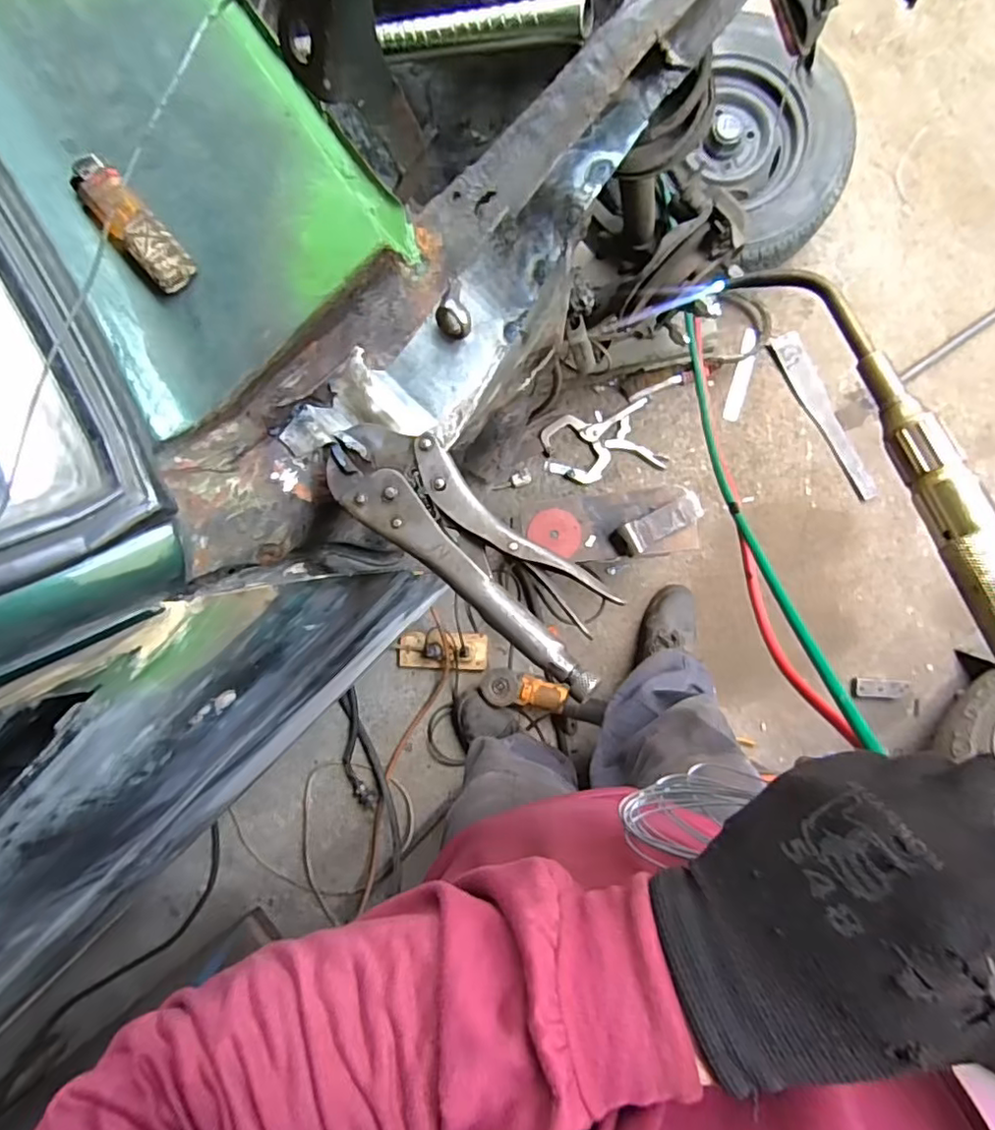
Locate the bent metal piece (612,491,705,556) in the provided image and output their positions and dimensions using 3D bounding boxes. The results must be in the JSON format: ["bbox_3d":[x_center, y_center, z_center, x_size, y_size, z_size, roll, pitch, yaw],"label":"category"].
[{"bbox_3d":[0.293,-0.076,1.095,0.173,0.047,0.069,-27,88,2],"label":"bent metal piece"}]

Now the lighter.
[{"bbox_3d":[-0.195,-0.182,0.320,0.023,0.019,0.077,-41,88,1],"label":"lighter"}]

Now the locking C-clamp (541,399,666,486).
[{"bbox_3d":[0.235,-0.274,1.361,0.255,0.024,0.153,-14,89,2],"label":"locking C-clamp"}]

